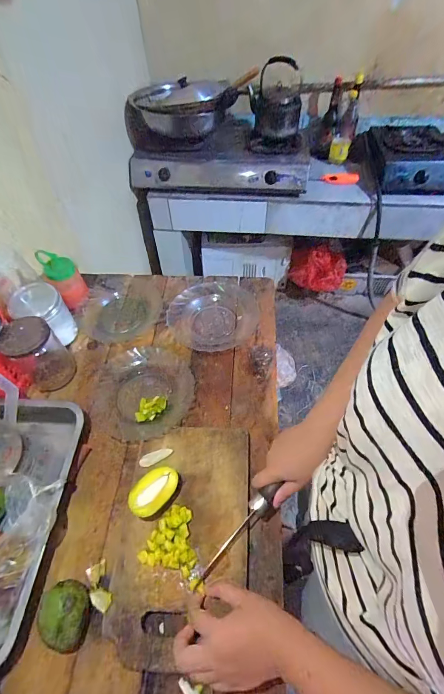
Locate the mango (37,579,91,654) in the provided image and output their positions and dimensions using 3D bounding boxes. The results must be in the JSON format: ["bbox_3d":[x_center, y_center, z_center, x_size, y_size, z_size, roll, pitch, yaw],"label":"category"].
[{"bbox_3d":[-0.195,0.329,0.409,0.054,0.055,0.071,-27,58,-16],"label":"mango"}]

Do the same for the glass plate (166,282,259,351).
[{"bbox_3d":[-0.010,-0.071,0.711,0.200,0.024,0.168,-29,59,-17],"label":"glass plate"}]

